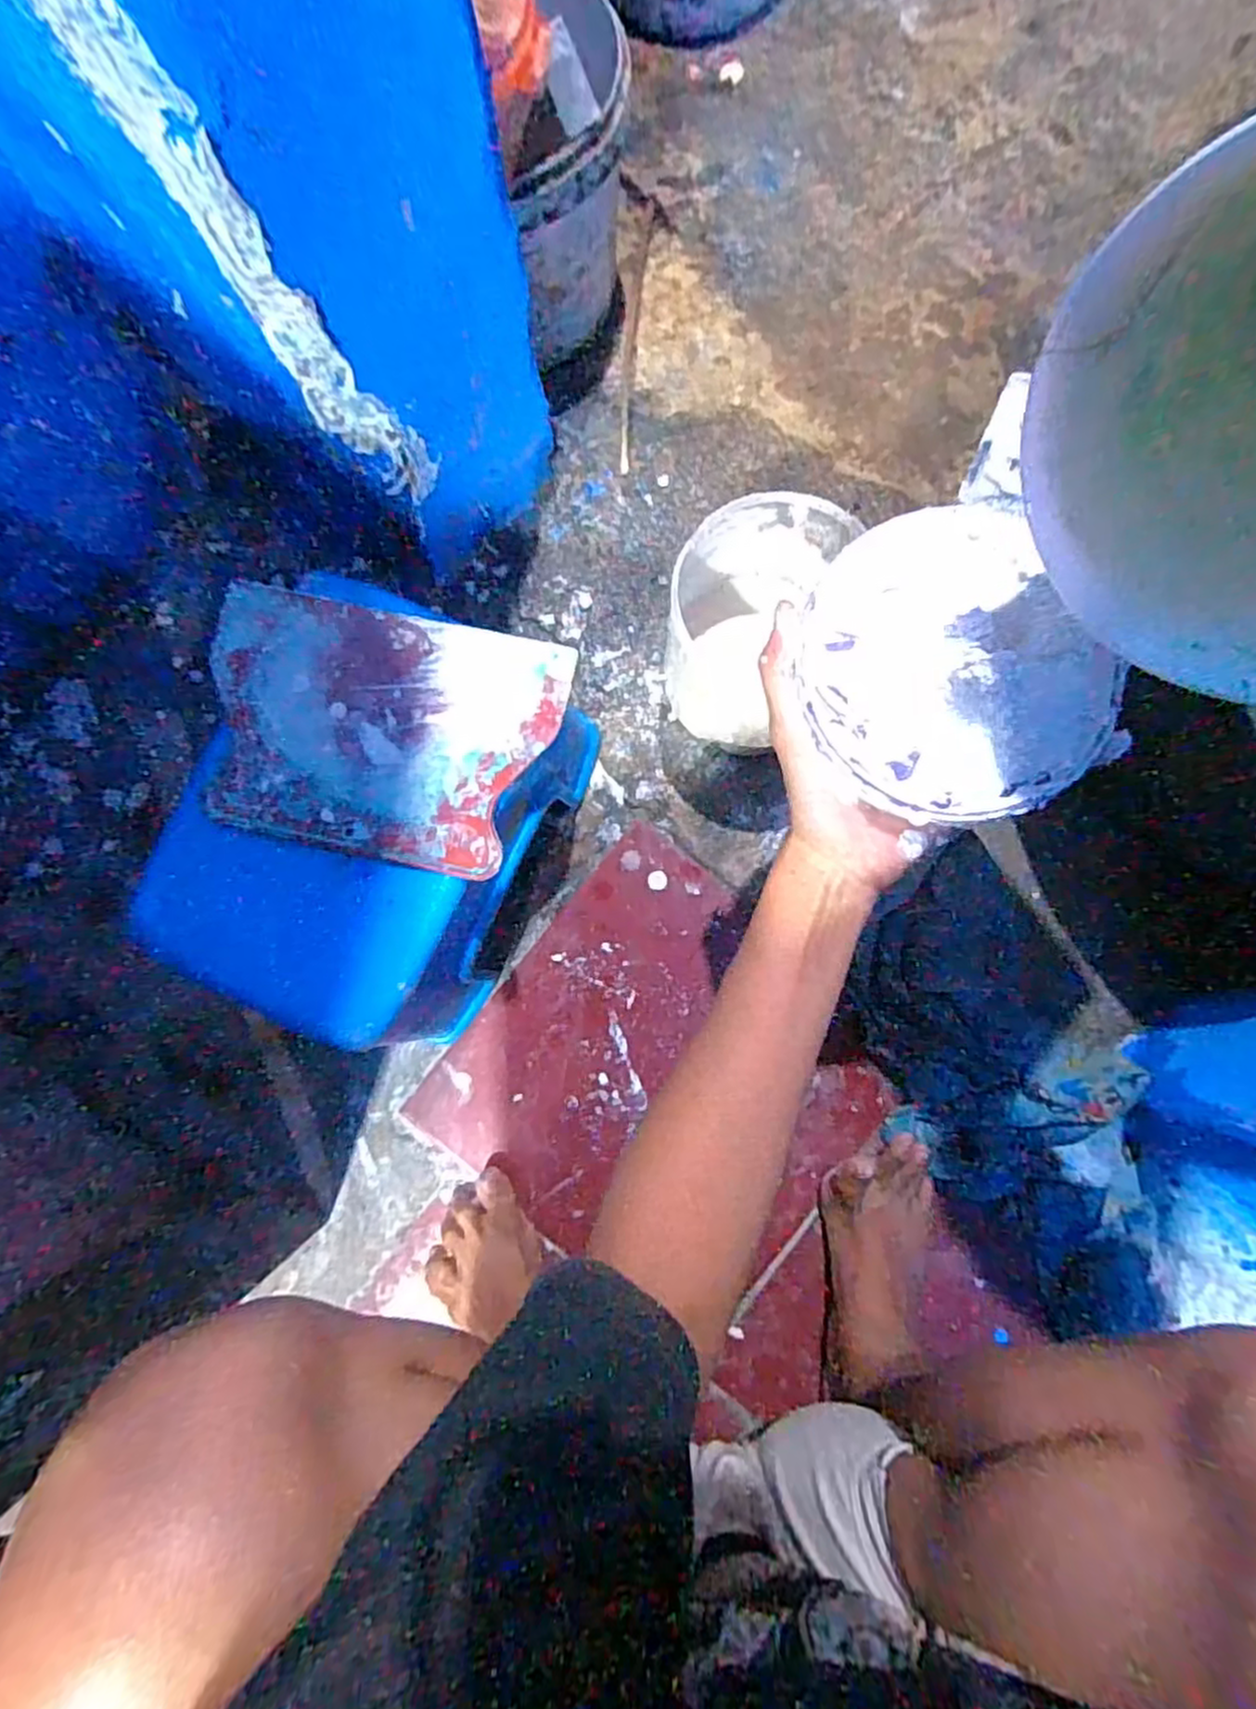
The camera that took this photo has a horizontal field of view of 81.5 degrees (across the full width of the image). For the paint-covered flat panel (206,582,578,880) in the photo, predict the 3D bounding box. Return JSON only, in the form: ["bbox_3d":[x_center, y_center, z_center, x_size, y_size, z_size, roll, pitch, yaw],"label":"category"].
[{"bbox_3d":[-0.150,-0.074,0.440,0.211,0.006,0.146,11,87,3],"label":"paint-covered flat panel"}]

